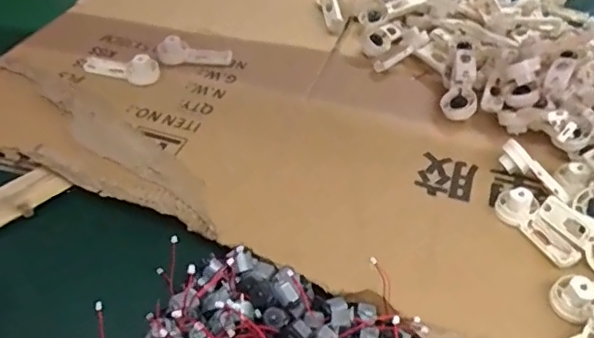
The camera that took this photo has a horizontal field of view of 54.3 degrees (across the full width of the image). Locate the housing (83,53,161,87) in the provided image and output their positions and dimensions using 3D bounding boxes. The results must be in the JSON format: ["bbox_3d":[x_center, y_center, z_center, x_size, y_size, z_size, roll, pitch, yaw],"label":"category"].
[{"bbox_3d":[-0.217,-0.129,0.715,0.096,0.022,0.034,17,46,17],"label":"housing"}]

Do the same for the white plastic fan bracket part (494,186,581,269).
[{"bbox_3d":[0.228,0.051,0.547,0.031,0.024,0.093,-24,48,-23],"label":"white plastic fan bracket part"}]

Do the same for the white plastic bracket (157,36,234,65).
[{"bbox_3d":[-0.131,-0.154,0.749,0.095,0.029,0.028,9,44,10],"label":"white plastic bracket"}]

